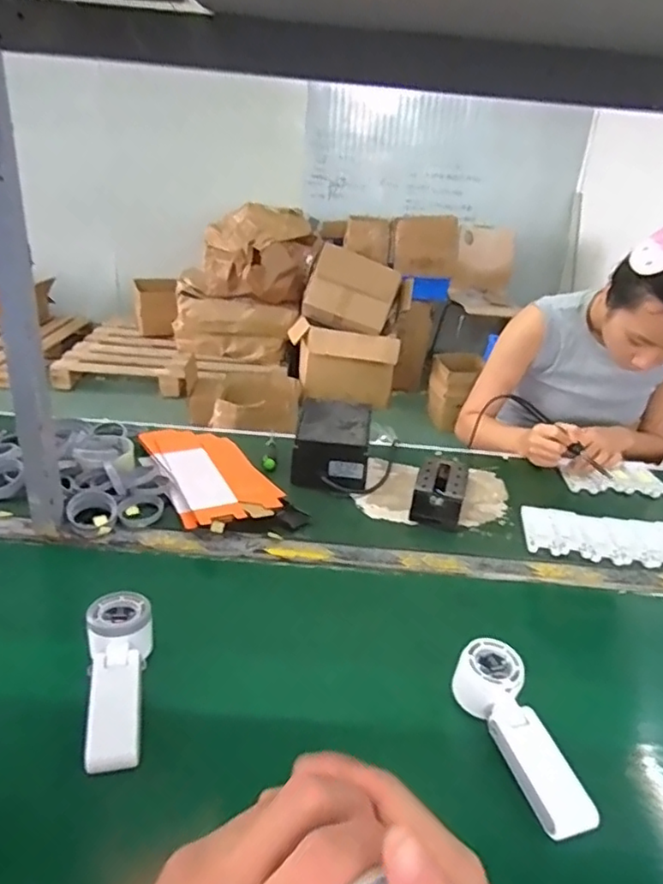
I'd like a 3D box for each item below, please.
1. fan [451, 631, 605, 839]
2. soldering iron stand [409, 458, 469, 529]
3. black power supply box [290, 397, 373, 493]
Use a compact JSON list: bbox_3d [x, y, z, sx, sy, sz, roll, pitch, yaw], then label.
[{"bbox_3d":[0.166,0.258,0.540,0.054,0.039,0.167,-7,42,-21],"label":"fan"},{"bbox_3d":[0.151,0.074,0.852,0.070,0.073,0.059,14,28,17],"label":"soldering iron stand"},{"bbox_3d":[0.004,0.002,0.949,0.112,0.094,0.138,7,26,4],"label":"black power supply box"}]

